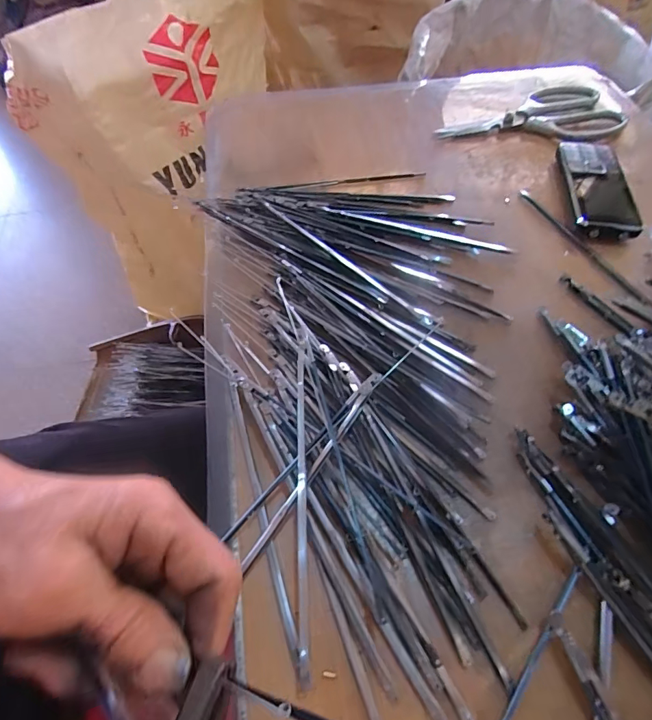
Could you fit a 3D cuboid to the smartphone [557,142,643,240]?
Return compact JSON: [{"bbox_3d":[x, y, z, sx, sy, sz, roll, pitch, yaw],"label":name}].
[{"bbox_3d":[0.244,-0.161,0.392,0.054,0.017,0.136,8,57,5],"label":"smartphone"}]

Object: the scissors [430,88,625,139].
[{"bbox_3d":[0.219,-0.254,0.457,0.196,0.012,0.093,-18,58,-12],"label":"scissors"}]

